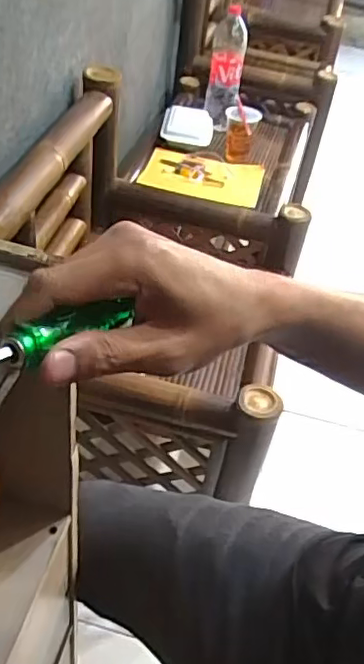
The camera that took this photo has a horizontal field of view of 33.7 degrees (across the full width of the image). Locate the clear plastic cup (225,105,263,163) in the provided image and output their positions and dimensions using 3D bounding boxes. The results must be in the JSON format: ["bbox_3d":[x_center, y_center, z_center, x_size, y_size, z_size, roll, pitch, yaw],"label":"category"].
[{"bbox_3d":[0.163,-0.536,1.632,0.096,0.131,0.081,4,44,-4],"label":"clear plastic cup"}]

